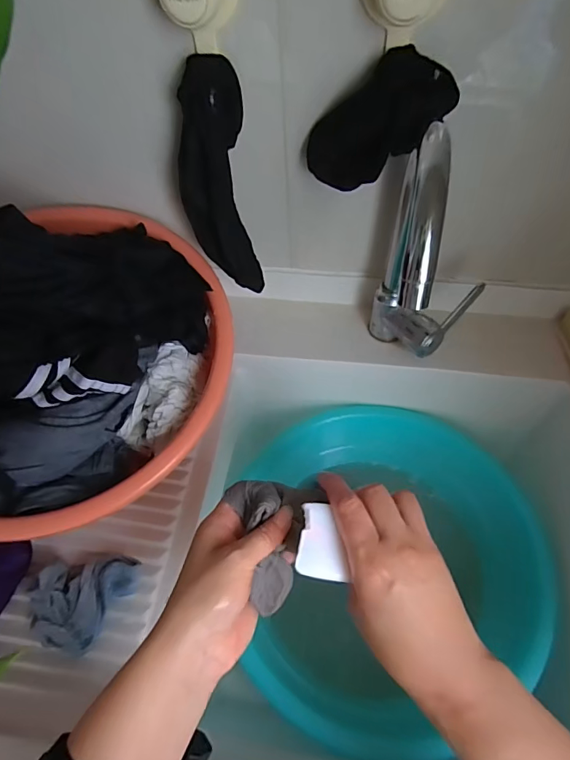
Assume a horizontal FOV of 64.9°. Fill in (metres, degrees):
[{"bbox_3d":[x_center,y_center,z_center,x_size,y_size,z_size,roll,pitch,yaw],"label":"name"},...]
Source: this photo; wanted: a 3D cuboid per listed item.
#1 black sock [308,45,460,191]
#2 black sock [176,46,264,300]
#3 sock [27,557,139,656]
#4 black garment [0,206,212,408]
[{"bbox_3d":[0.078,-0.221,0.389,0.116,0.088,0.063,23,62,17],"label":"black sock"},{"bbox_3d":[-0.068,-0.192,0.455,0.072,0.210,0.061,-10,58,-3],"label":"black sock"},{"bbox_3d":[-0.191,0.199,0.418,0.070,0.042,0.088,24,63,17],"label":"sock"},{"bbox_3d":[-0.195,-0.079,0.426,0.215,0.125,0.195,-6,58,0],"label":"black garment"}]

